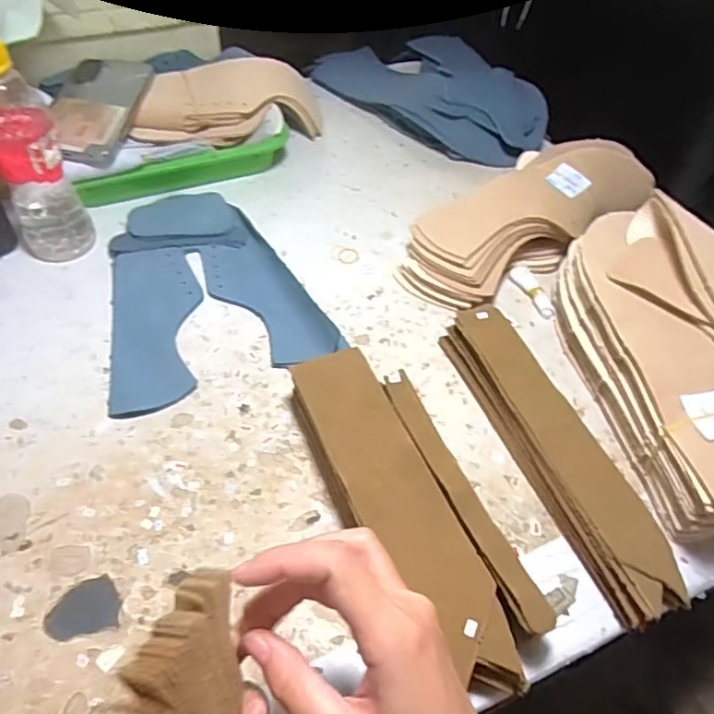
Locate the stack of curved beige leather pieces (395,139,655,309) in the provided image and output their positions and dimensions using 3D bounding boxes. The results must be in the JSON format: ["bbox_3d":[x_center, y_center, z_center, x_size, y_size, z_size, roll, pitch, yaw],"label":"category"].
[{"bbox_3d":[0.168,-0.136,0.563,0.269,0.074,0.104,-25,58,-23],"label":"stack of curved beige leather pieces"}]

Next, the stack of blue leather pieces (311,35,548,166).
[{"bbox_3d":[0.109,-0.347,0.742,0.193,0.055,0.326,-33,61,-27],"label":"stack of blue leather pieces"}]

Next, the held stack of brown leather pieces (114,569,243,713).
[{"bbox_3d":[-0.063,0.158,0.232,0.016,0.140,0.050,2,14,29],"label":"held stack of brown leather pieces"}]

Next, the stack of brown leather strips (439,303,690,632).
[{"bbox_3d":[0.139,0.062,0.421,0.043,0.042,0.244,-14,54,-16],"label":"stack of brown leather strips"}]

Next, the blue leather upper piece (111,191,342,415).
[{"bbox_3d":[-0.141,-0.067,0.526,0.179,0.018,0.228,-16,55,-17],"label":"blue leather upper piece"}]

